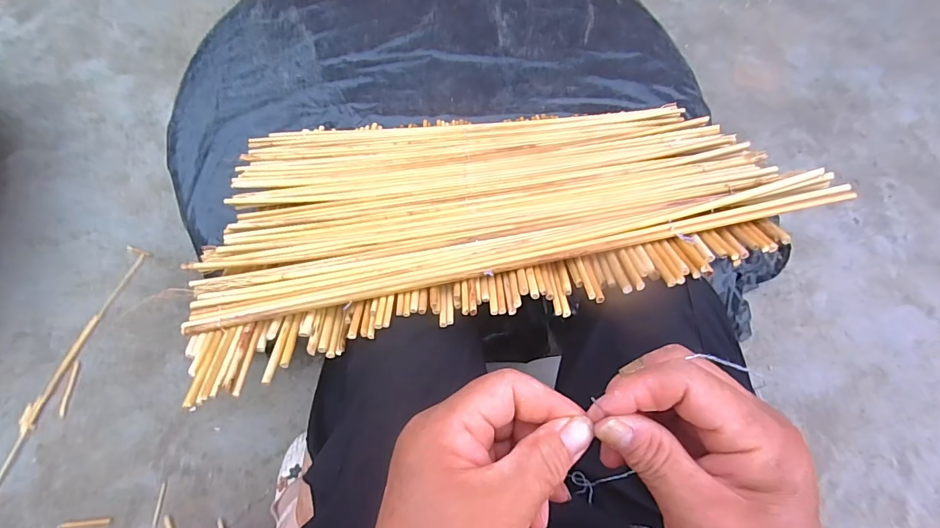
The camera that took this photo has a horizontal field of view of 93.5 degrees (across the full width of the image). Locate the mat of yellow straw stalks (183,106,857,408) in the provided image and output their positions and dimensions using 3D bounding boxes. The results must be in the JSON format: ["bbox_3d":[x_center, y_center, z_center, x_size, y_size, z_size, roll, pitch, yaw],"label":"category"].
[{"bbox_3d":[0.005,-0.097,0.560,0.663,0.072,0.460,-12,43,1],"label":"mat of yellow straw stalks"}]

